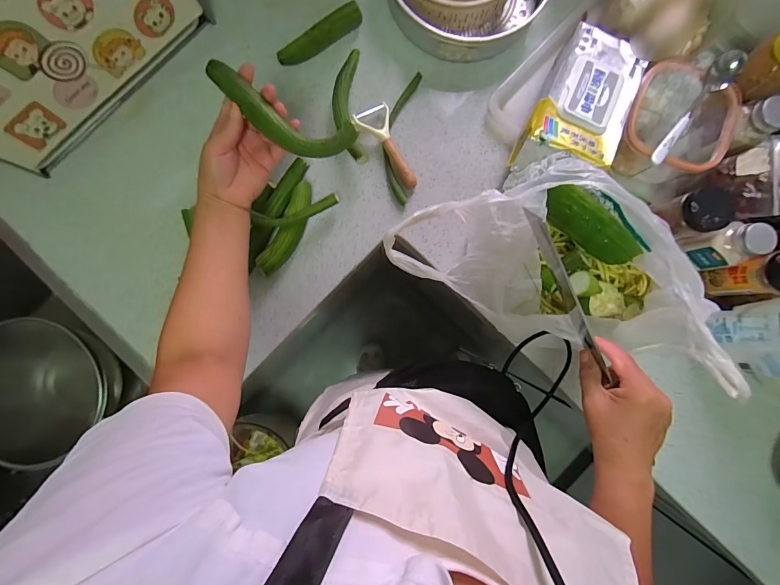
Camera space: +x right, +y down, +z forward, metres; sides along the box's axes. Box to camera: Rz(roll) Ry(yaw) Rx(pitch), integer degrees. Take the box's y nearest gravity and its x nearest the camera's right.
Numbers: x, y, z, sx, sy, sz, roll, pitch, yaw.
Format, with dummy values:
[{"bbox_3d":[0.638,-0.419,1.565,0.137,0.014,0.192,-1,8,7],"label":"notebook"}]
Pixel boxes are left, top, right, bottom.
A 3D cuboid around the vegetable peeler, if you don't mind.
[{"bbox_3d":[-0.008,-0.222,0.560,0.061,0.033,0.138,-22,88,-2],"label":"vegetable peeler"}]

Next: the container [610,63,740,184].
[{"bbox_3d":[0.401,-0.241,0.530,0.138,0.090,0.132,8,87,-1],"label":"container"}]

